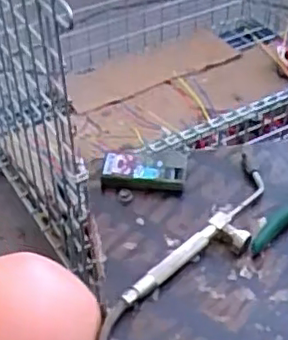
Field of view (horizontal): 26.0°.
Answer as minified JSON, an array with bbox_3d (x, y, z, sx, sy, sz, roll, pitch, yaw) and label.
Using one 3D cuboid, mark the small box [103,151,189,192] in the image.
[{"bbox_3d":[0.001,0.000,0.511,0.067,0.014,0.039,0,43,1],"label":"small box"}]

